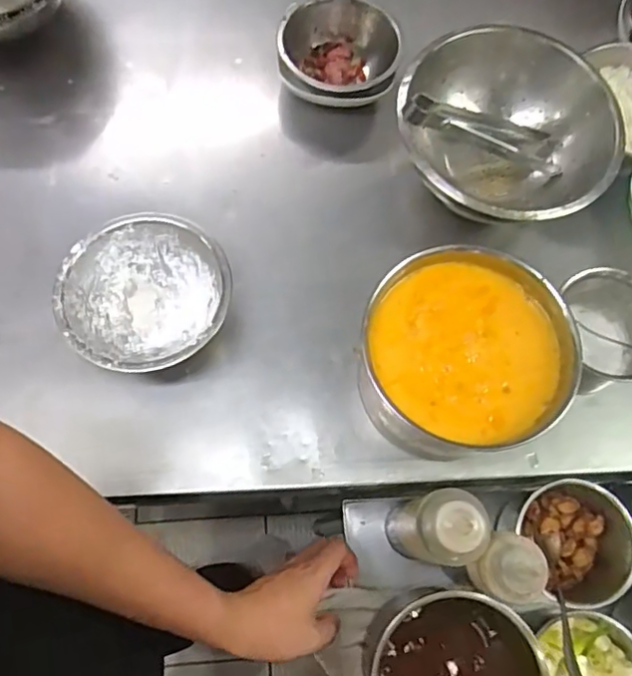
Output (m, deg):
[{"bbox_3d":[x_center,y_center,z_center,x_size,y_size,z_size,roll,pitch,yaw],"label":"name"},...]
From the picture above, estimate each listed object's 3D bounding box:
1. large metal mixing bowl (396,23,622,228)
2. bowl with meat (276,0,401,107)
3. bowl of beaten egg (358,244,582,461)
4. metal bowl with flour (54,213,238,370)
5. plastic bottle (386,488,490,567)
[{"bbox_3d":[0.206,-0.221,0.659,0.205,0.115,0.227,-22,75,-10],"label":"large metal mixing bowl"},{"bbox_3d":[0.028,-0.356,0.738,0.146,0.057,0.138,1,72,-3],"label":"bowl with meat"},{"bbox_3d":[0.143,0.019,0.585,0.190,0.116,0.188,1,72,-3],"label":"bowl of beaten egg"},{"bbox_3d":[-0.175,-0.040,0.618,0.163,0.081,0.166,1,72,-3],"label":"metal bowl with flour"},{"bbox_3d":[0.111,0.183,0.557,0.059,0.198,0.065,7,72,-1],"label":"plastic bottle"}]

